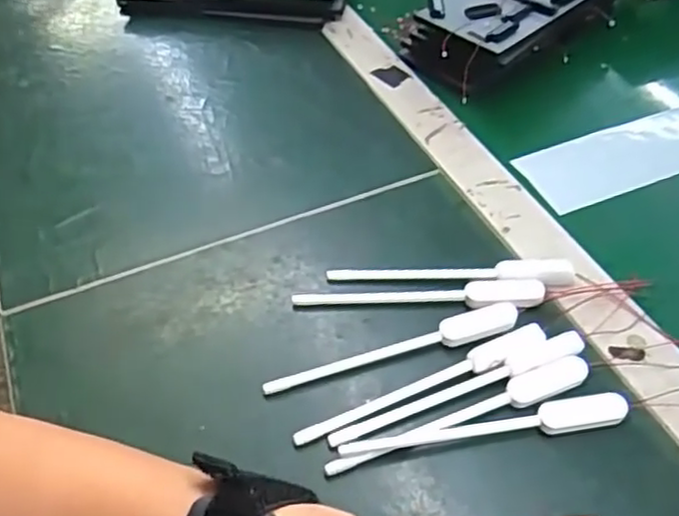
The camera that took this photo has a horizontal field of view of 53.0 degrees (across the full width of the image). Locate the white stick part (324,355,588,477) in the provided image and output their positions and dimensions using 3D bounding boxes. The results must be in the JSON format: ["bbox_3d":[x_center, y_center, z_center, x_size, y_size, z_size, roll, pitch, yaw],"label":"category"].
[{"bbox_3d":[0.062,0.079,0.345,0.145,0.006,0.017,-17,50,-13],"label":"white stick part"}]

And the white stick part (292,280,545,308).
[{"bbox_3d":[0.046,0.021,0.402,0.145,0.009,0.018,1,49,3],"label":"white stick part"}]

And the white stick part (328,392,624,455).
[{"bbox_3d":[0.073,0.085,0.339,0.144,0.006,0.016,-8,49,-5],"label":"white stick part"}]

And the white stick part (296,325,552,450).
[{"bbox_3d":[0.044,0.066,0.358,0.143,0.011,0.014,-19,50,-14],"label":"white stick part"}]

